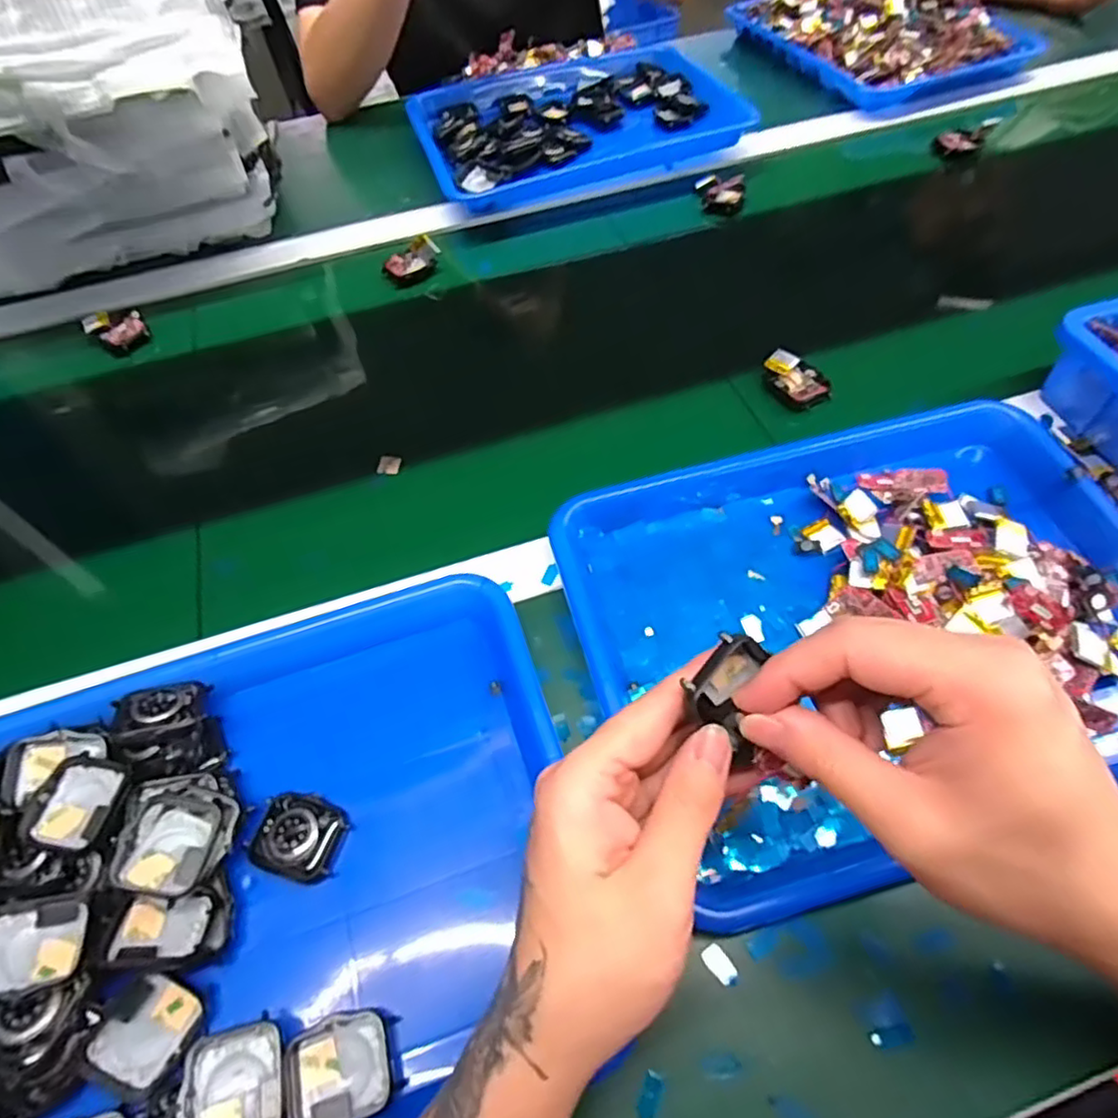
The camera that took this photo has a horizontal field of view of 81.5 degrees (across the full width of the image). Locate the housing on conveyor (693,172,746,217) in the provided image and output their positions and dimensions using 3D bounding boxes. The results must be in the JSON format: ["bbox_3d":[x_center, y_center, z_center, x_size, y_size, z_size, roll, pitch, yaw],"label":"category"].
[{"bbox_3d":[0.161,-0.369,0.652,0.048,0.020,0.057,7,58,8],"label":"housing on conveyor"}]

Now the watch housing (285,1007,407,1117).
[{"bbox_3d":[-0.092,0.219,0.279,0.044,0.014,0.038,-16,58,-6],"label":"watch housing"}]

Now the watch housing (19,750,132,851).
[{"bbox_3d":[-0.237,0.118,0.318,0.034,0.009,0.043,11,59,11],"label":"watch housing"}]

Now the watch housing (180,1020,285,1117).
[{"bbox_3d":[-0.135,0.221,0.270,0.037,0.011,0.042,-5,56,-24],"label":"watch housing"}]

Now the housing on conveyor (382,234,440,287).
[{"bbox_3d":[-0.138,-0.278,0.608,0.055,0.030,0.025,-28,60,-13],"label":"housing on conveyor"}]

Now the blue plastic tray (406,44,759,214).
[{"bbox_3d":[0.012,-0.487,0.722,0.334,0.036,0.254,-15,58,-6],"label":"blue plastic tray"}]

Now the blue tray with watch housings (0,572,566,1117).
[{"bbox_3d":[-0.154,0.153,0.311,0.333,0.046,0.250,-20,59,-8],"label":"blue tray with watch housings"}]

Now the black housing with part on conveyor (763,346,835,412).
[{"bbox_3d":[0.183,-0.140,0.499,0.038,0.018,0.052,-29,60,-14],"label":"black housing with part on conveyor"}]

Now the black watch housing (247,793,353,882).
[{"bbox_3d":[-0.132,0.140,0.329,0.043,0.013,0.037,8,59,9],"label":"black watch housing"}]

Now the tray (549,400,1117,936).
[{"bbox_3d":[0.179,0.026,0.376,0.330,0.047,0.267,-14,58,-5],"label":"tray"}]

